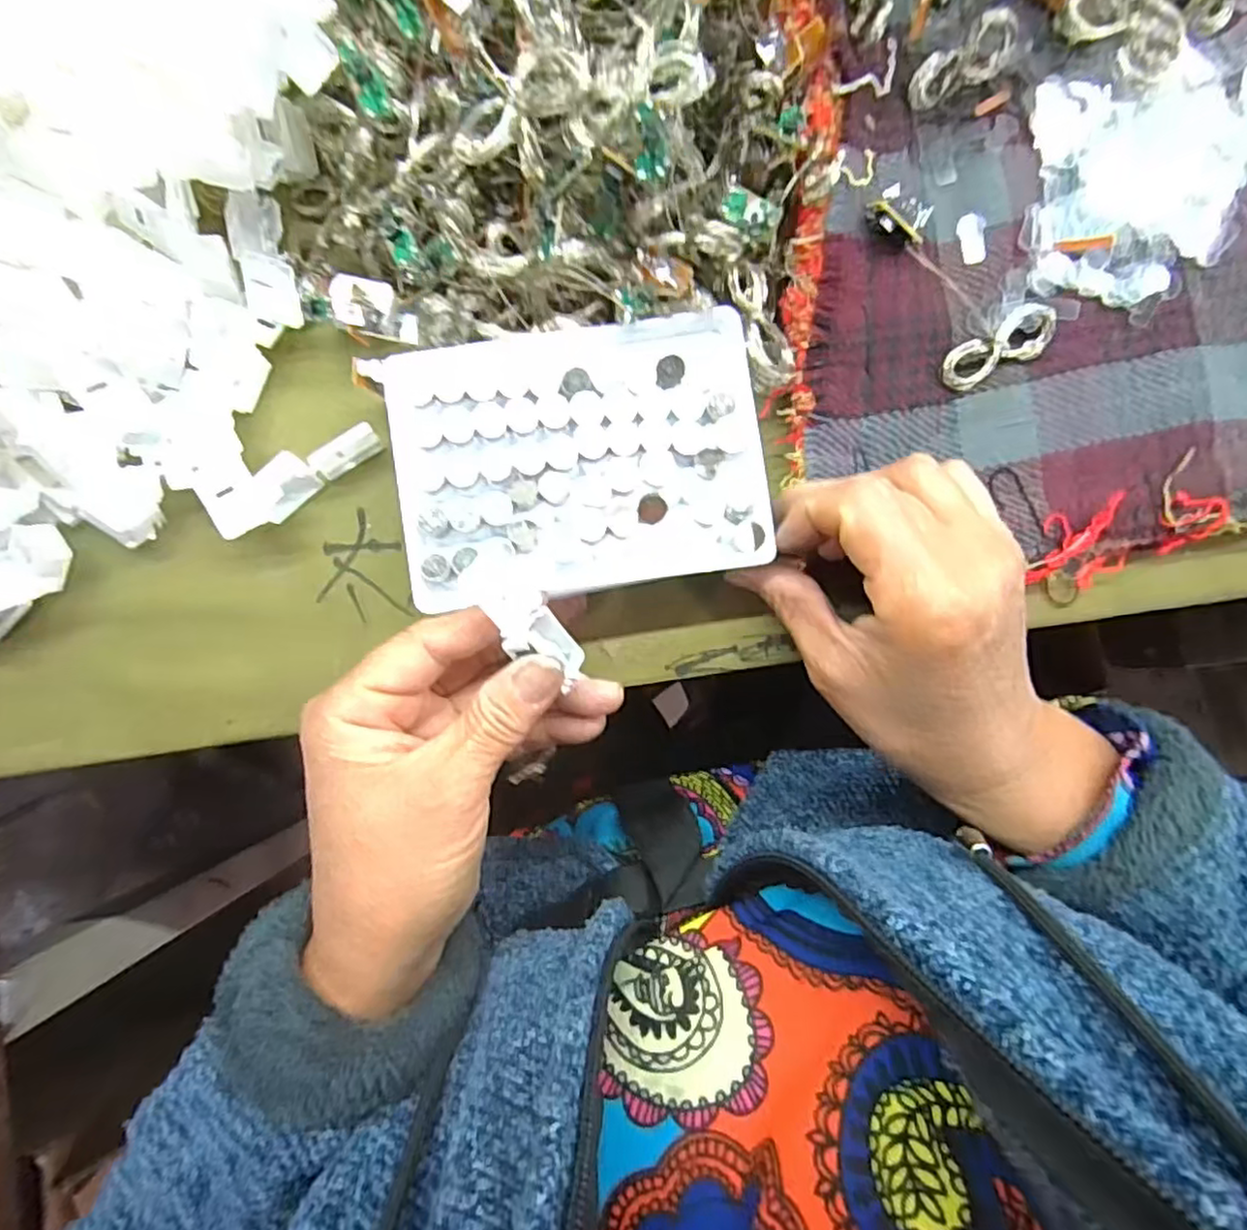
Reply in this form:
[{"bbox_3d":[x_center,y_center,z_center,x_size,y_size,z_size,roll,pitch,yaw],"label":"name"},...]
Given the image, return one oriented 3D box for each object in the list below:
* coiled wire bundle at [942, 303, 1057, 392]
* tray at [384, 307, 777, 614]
[{"bbox_3d":[0.144,-0.101,0.254,0.047,0.008,0.018,-31,89,-1],"label":"coiled wire bundle"},{"bbox_3d":[-0.015,-0.056,0.242,0.130,0.013,0.093,-8,92,-5],"label":"tray"}]

